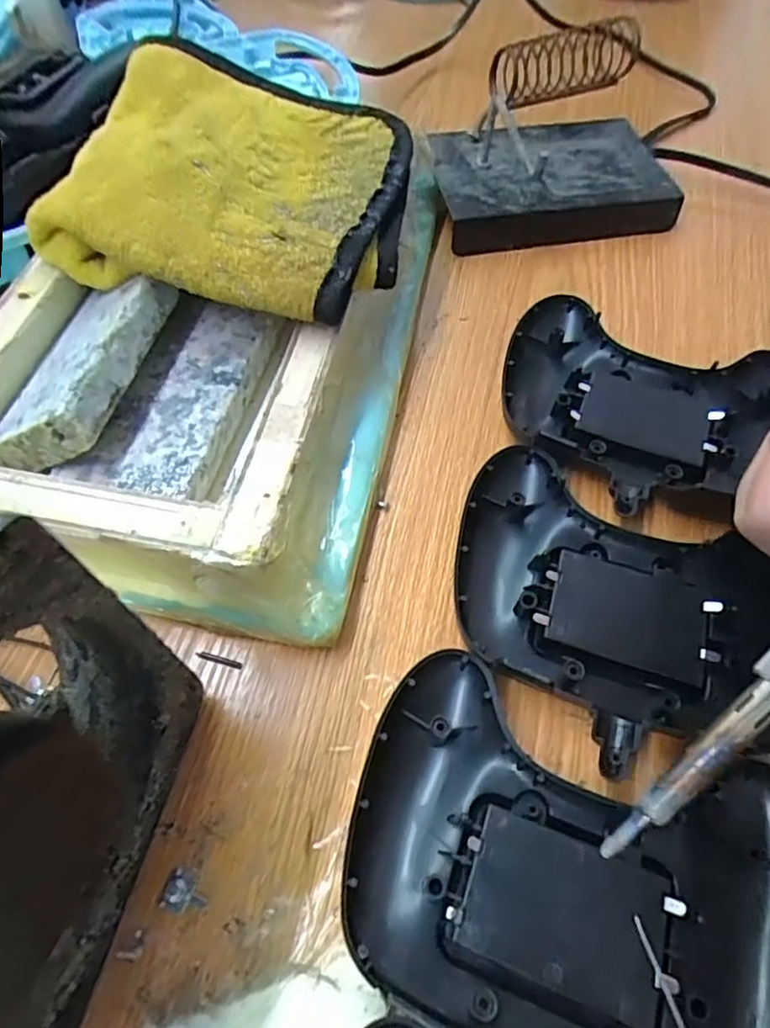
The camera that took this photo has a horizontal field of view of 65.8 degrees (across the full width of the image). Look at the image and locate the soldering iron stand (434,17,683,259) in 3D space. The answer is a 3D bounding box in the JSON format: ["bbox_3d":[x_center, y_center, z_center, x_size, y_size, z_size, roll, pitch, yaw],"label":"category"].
[{"bbox_3d":[0.089,-0.214,0.336,0.131,0.051,0.129,-9,60,-6],"label":"soldering iron stand"}]

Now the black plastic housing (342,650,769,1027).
[{"bbox_3d":[0.048,0.103,0.163,0.121,0.020,0.098,19,61,11],"label":"black plastic housing"}]

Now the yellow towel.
[{"bbox_3d":[-0.061,-0.144,0.257,0.144,0.026,0.137,17,60,1],"label":"yellow towel"}]

